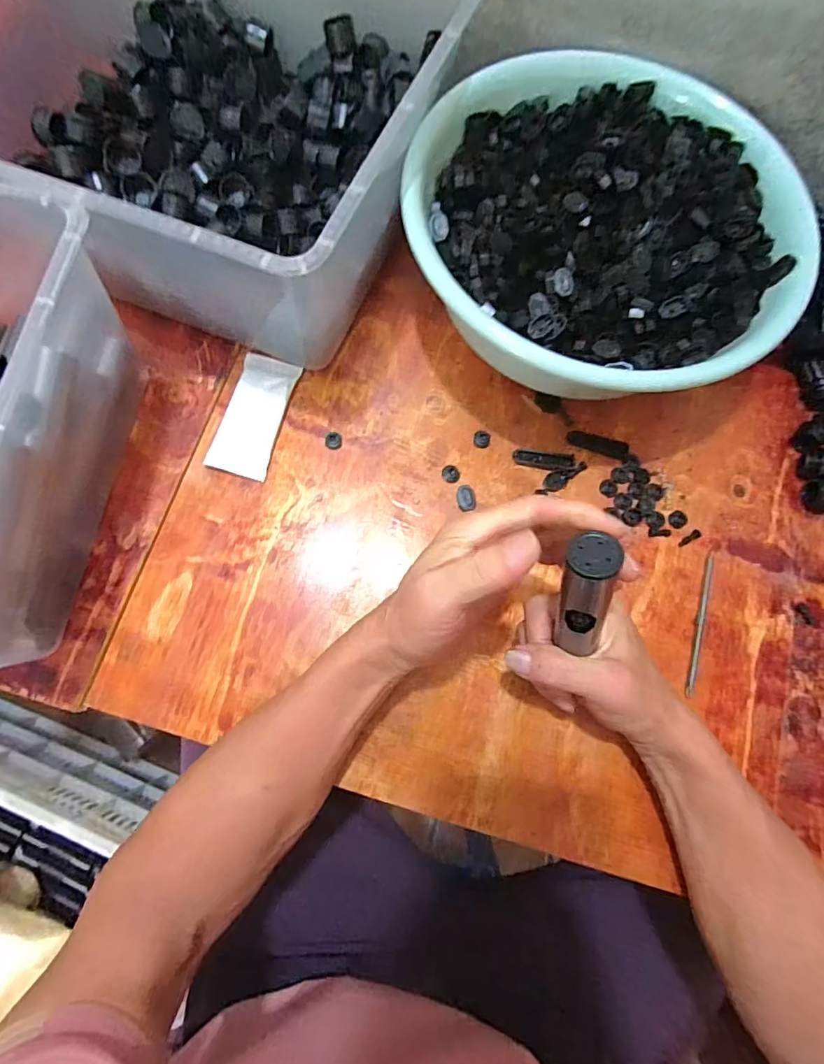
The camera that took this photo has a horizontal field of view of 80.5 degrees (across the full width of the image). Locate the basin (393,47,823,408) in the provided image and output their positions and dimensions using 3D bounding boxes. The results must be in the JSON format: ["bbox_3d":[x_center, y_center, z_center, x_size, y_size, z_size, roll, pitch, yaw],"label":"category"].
[{"bbox_3d":[0.148,-0.235,0.404,0.290,0.105,0.264,0,76,-1],"label":"basin"}]

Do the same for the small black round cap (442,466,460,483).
[{"bbox_3d":[0.033,-0.049,0.404,0.015,0.004,0.014,0,76,-1],"label":"small black round cap"}]

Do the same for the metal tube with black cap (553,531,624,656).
[{"bbox_3d":[0.090,0.038,0.257,0.026,0.087,0.025,-4,50,5],"label":"metal tube with black cap"}]

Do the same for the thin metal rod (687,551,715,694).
[{"bbox_3d":[0.226,0.070,0.379,0.007,0.004,0.114,17,76,3],"label":"thin metal rod"}]

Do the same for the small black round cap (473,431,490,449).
[{"bbox_3d":[0.060,-0.079,0.413,0.014,0.006,0.016,8,76,0],"label":"small black round cap"}]

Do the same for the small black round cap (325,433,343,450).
[{"bbox_3d":[-0.066,-0.077,0.410,0.014,0.004,0.014,0,76,-1],"label":"small black round cap"}]

